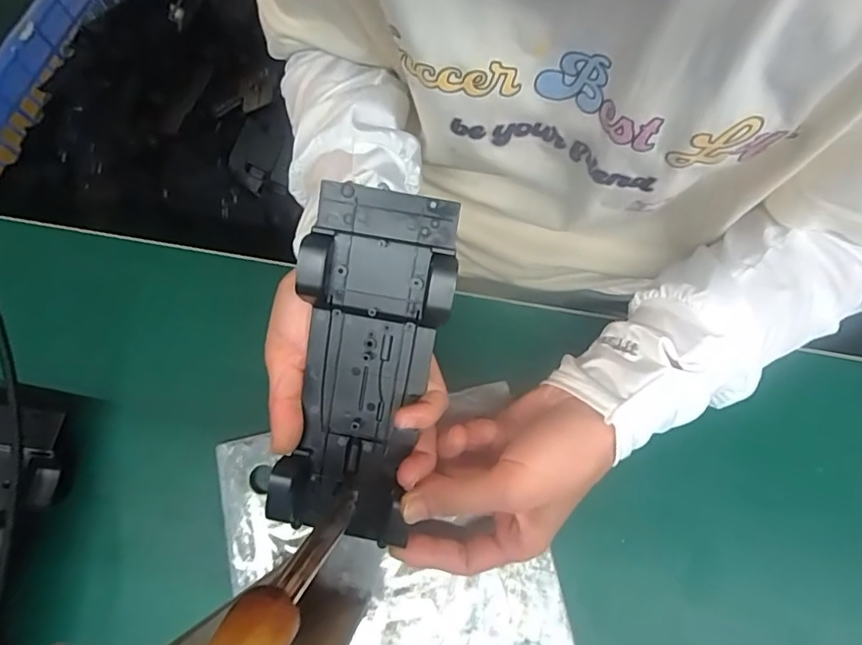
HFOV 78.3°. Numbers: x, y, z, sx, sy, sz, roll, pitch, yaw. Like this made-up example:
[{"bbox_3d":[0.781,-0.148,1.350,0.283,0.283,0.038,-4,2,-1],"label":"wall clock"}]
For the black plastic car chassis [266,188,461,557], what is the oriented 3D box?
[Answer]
[{"bbox_3d":[-0.036,0.023,0.280,0.073,0.021,0.179,13,98,4],"label":"black plastic car chassis"}]

